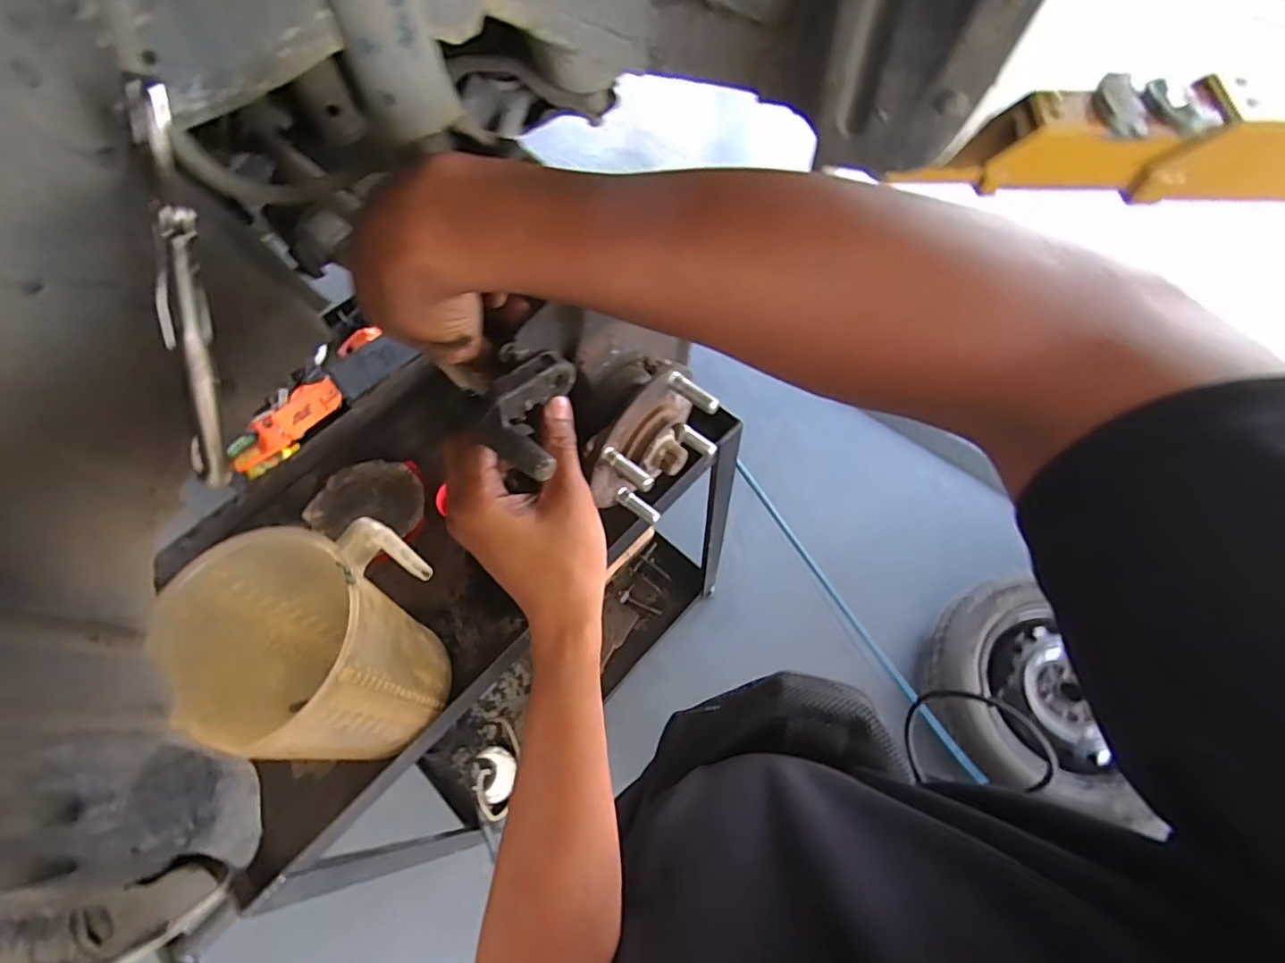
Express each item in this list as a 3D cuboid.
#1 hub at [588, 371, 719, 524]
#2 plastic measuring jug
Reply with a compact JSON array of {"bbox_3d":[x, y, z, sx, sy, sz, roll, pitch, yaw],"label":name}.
[{"bbox_3d":[0.009,-0.019,0.405,0.048,0.092,0.098,38,72,19],"label":"hub"},{"bbox_3d":[-0.332,0.170,0.596,0.175,0.227,0.204,-3,64,2],"label":"plastic measuring jug"}]

